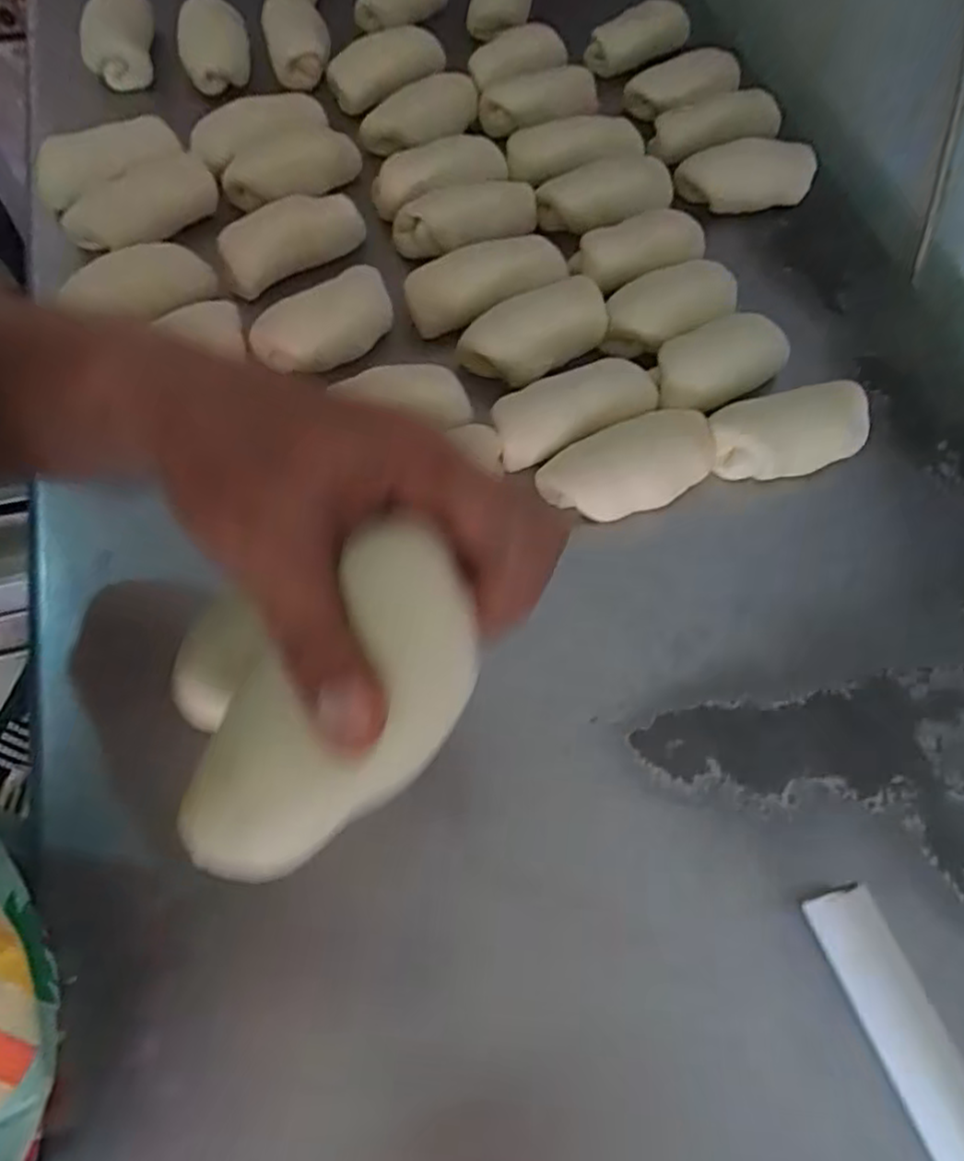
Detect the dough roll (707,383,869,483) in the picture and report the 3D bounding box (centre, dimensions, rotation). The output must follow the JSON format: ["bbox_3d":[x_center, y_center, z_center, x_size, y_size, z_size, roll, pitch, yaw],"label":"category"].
[{"bbox_3d":[0.213,-0.102,0.503,0.114,0.034,0.053,-14,65,-10],"label":"dough roll"}]

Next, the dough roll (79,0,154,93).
[{"bbox_3d":[-0.335,-0.503,0.670,0.063,0.034,0.125,-14,65,-10],"label":"dough roll"}]

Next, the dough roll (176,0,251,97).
[{"bbox_3d":[-0.245,-0.490,0.664,0.061,0.039,0.093,-12,65,-9],"label":"dough roll"}]

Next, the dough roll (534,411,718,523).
[{"bbox_3d":[0.099,-0.076,0.485,0.119,0.034,0.053,-22,66,-14],"label":"dough roll"}]

